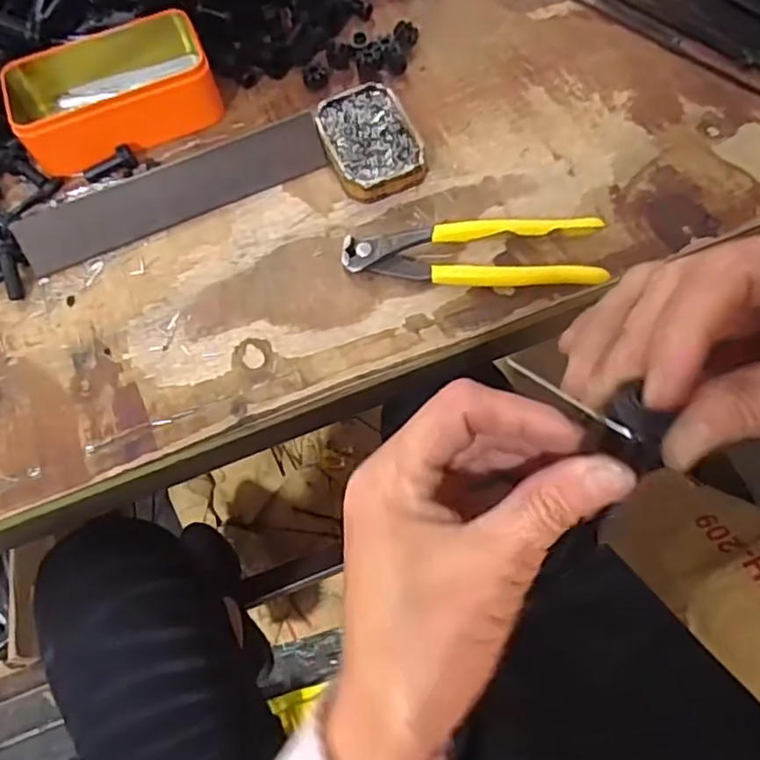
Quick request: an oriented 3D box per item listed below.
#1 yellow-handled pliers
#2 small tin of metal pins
[{"bbox_3d":[0.058,-0.083,0.414,0.162,0.026,0.048,2,65,5],"label":"yellow-handled pliers"},{"bbox_3d":[-0.007,-0.171,0.456,0.064,0.019,0.090,-19,65,-4],"label":"small tin of metal pins"}]

